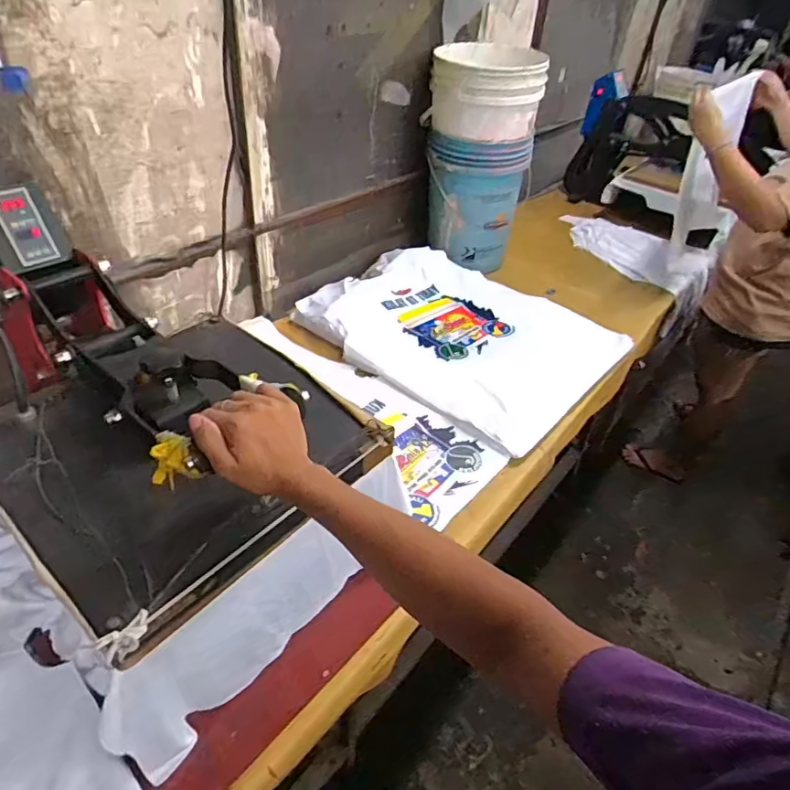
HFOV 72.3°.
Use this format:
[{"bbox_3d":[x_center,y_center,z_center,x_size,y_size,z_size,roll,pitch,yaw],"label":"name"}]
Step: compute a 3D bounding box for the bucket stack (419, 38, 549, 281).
[{"bbox_3d":[0.244,-0.708,1.616,0.306,0.520,0.328,11,40,6],"label":"bucket stack"}]

